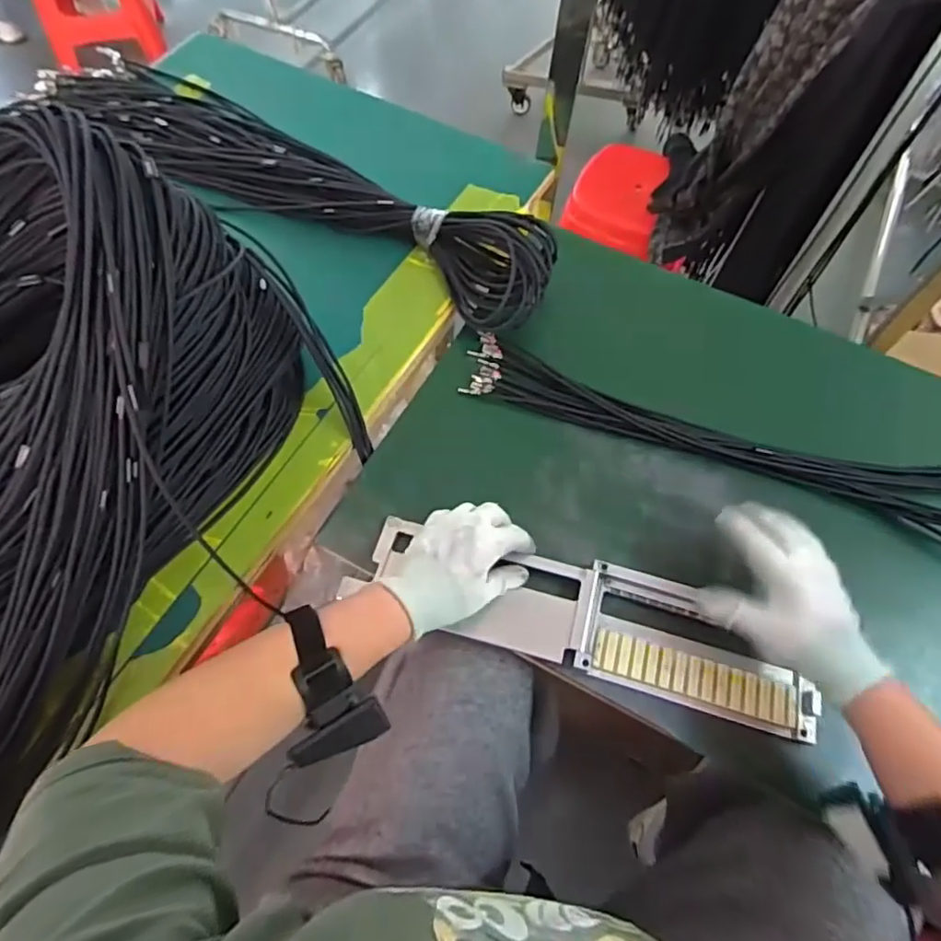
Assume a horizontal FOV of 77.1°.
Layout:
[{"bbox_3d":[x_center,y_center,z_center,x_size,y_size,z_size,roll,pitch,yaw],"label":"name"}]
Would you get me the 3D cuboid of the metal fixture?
[{"bbox_3d":[0.100,0.125,0.517,0.394,0.019,0.099,18,63,7],"label":"metal fixture"}]

